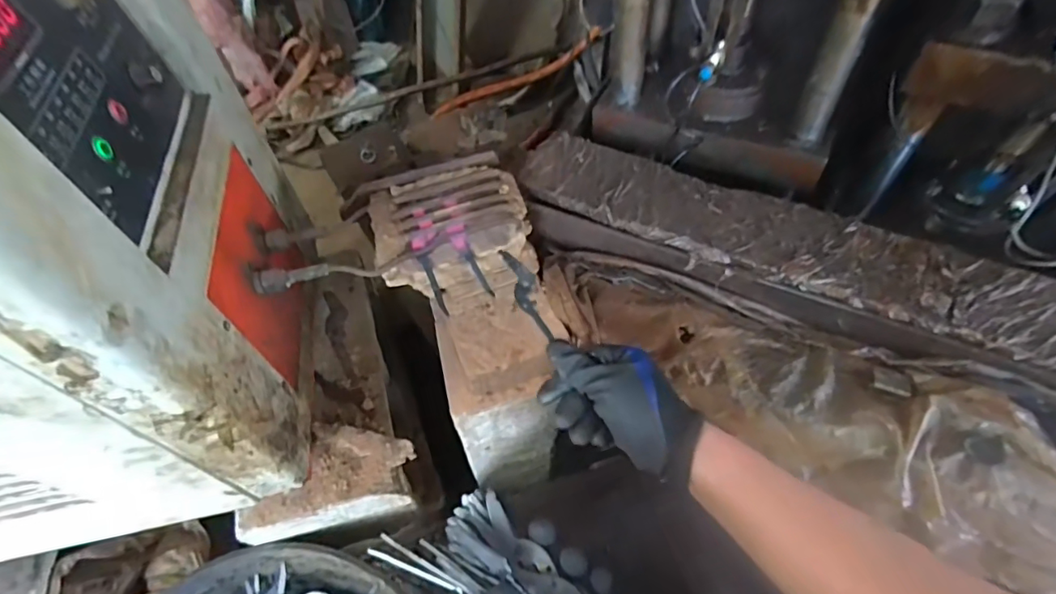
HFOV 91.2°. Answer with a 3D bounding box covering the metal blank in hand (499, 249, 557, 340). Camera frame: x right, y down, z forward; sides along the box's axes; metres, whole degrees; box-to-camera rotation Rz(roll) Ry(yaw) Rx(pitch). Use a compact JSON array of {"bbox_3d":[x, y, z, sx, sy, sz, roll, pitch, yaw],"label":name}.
[{"bbox_3d":[-0.001,-0.003,0.507,0.023,0.006,0.113,-17,58,-10],"label":"metal blank in hand"}]

